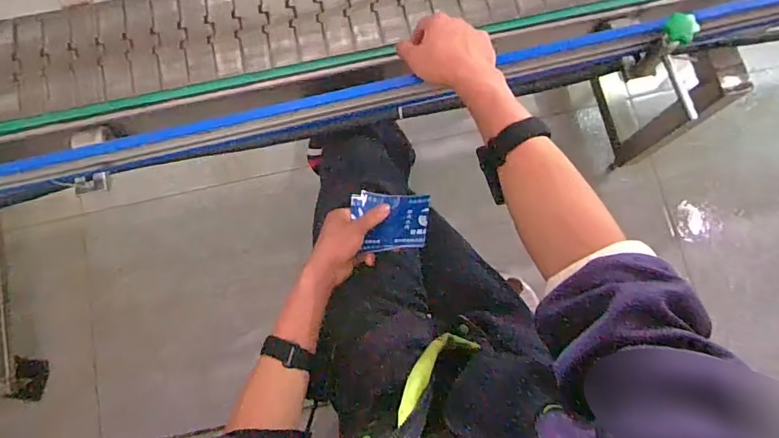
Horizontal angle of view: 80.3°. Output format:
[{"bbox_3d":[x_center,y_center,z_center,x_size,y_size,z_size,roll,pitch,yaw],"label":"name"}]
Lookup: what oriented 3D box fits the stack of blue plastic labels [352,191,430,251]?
[{"bbox_3d":[-0.002,0.002,0.607,0.103,0.011,0.083,2,61,14],"label":"stack of blue plastic labels"}]

